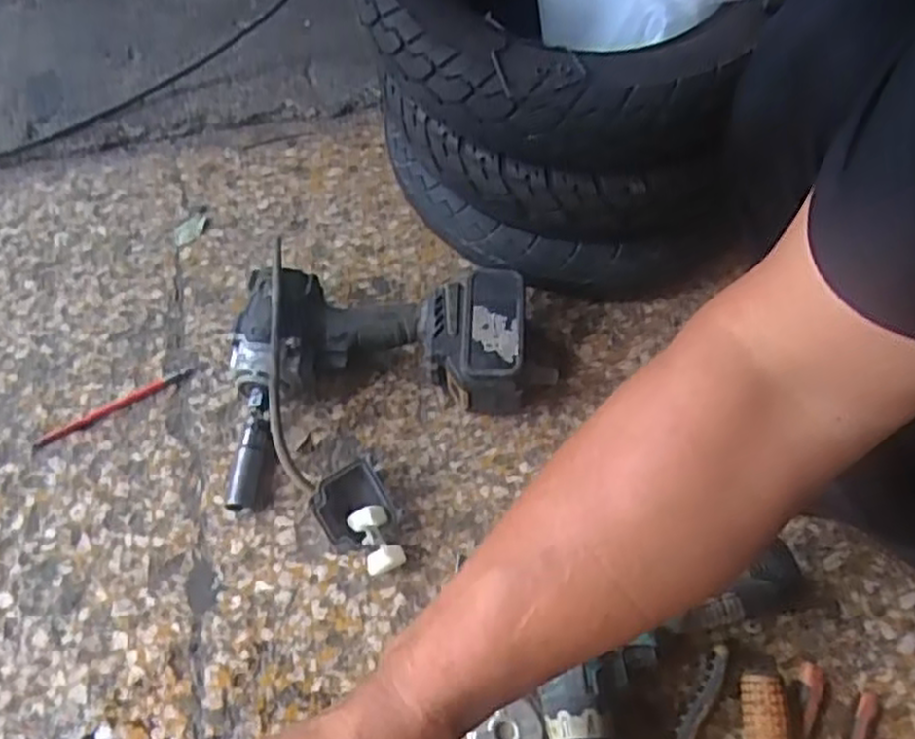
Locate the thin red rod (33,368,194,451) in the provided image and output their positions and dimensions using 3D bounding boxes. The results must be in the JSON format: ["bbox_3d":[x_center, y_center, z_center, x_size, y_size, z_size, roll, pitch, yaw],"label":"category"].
[{"bbox_3d":[-0.309,0.034,0.692,0.145,0.005,0.013,-29,65,-15],"label":"thin red rod"}]

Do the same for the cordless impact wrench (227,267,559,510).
[{"bbox_3d":[-0.059,0.001,0.666,0.267,0.082,0.189,-6,61,-3],"label":"cordless impact wrench"}]

